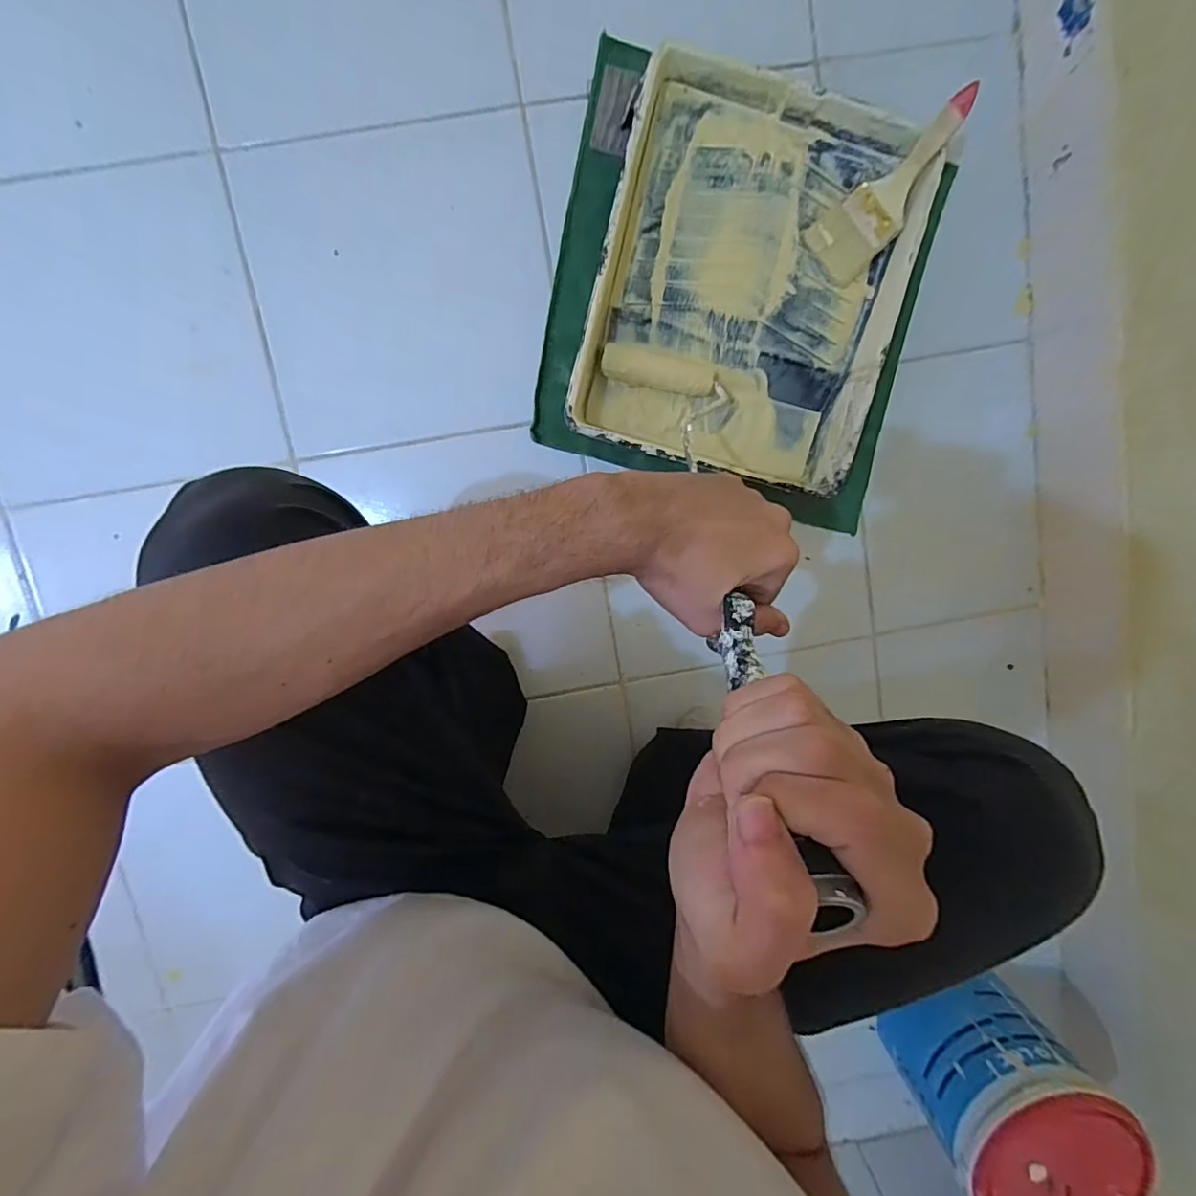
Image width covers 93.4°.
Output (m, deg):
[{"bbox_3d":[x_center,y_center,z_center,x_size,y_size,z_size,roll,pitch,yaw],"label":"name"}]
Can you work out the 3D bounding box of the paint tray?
[{"bbox_3d":[0.134,-0.295,0.548,0.291,0.074,0.334,13,97,-10],"label":"paint tray"}]

